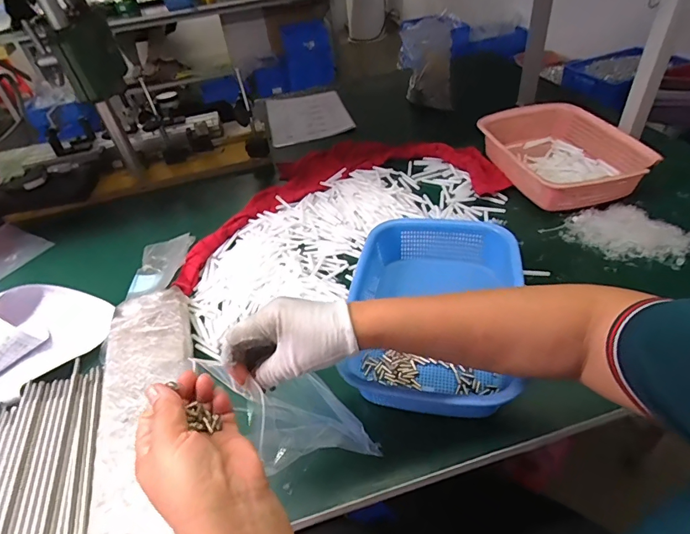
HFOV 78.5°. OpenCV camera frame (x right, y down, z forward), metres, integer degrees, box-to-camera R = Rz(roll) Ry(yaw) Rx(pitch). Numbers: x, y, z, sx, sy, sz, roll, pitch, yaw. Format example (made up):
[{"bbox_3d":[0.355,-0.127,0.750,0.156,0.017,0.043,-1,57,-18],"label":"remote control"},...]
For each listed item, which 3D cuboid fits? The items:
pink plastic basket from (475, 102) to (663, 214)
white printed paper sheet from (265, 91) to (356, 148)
[{"bbox_3d":[0.393,-0.204,0.794,0.207,0.086,0.292,-15,42,-8],"label":"pink plastic basket"},{"bbox_3d":[-0.108,-0.430,1.187,0.216,0.014,0.306,-13,41,-5],"label":"white printed paper sheet"}]

